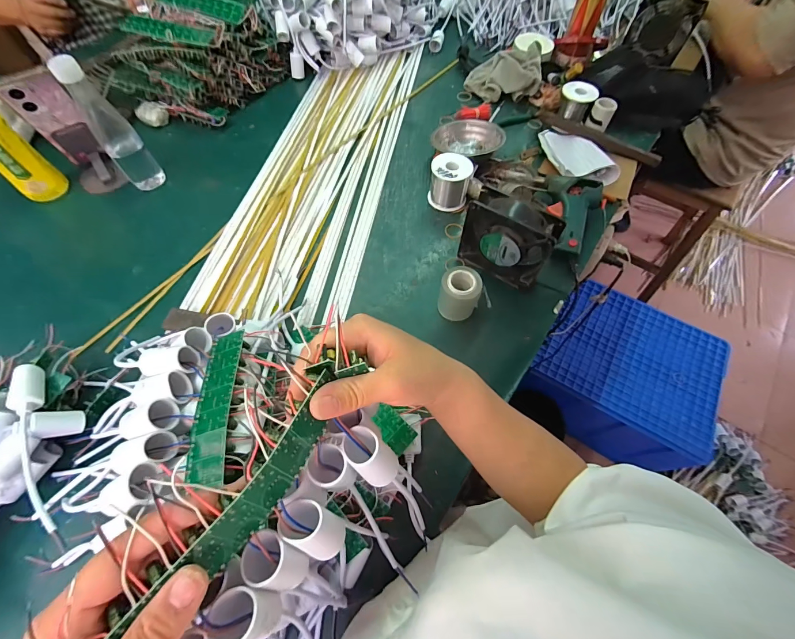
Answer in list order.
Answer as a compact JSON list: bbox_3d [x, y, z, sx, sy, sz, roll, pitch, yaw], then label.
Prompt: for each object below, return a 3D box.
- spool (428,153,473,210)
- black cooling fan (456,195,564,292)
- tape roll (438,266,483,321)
[{"bbox_3d":[0.088,-0.232,0.583,0.065,0.072,0.058,9,63,3],"label":"spool"},{"bbox_3d":[0.156,-0.112,0.486,0.120,0.110,0.048,33,67,14],"label":"black cooling fan"},{"bbox_3d":[0.085,-0.034,0.481,0.053,0.064,0.051,0,63,-1],"label":"tape roll"}]

